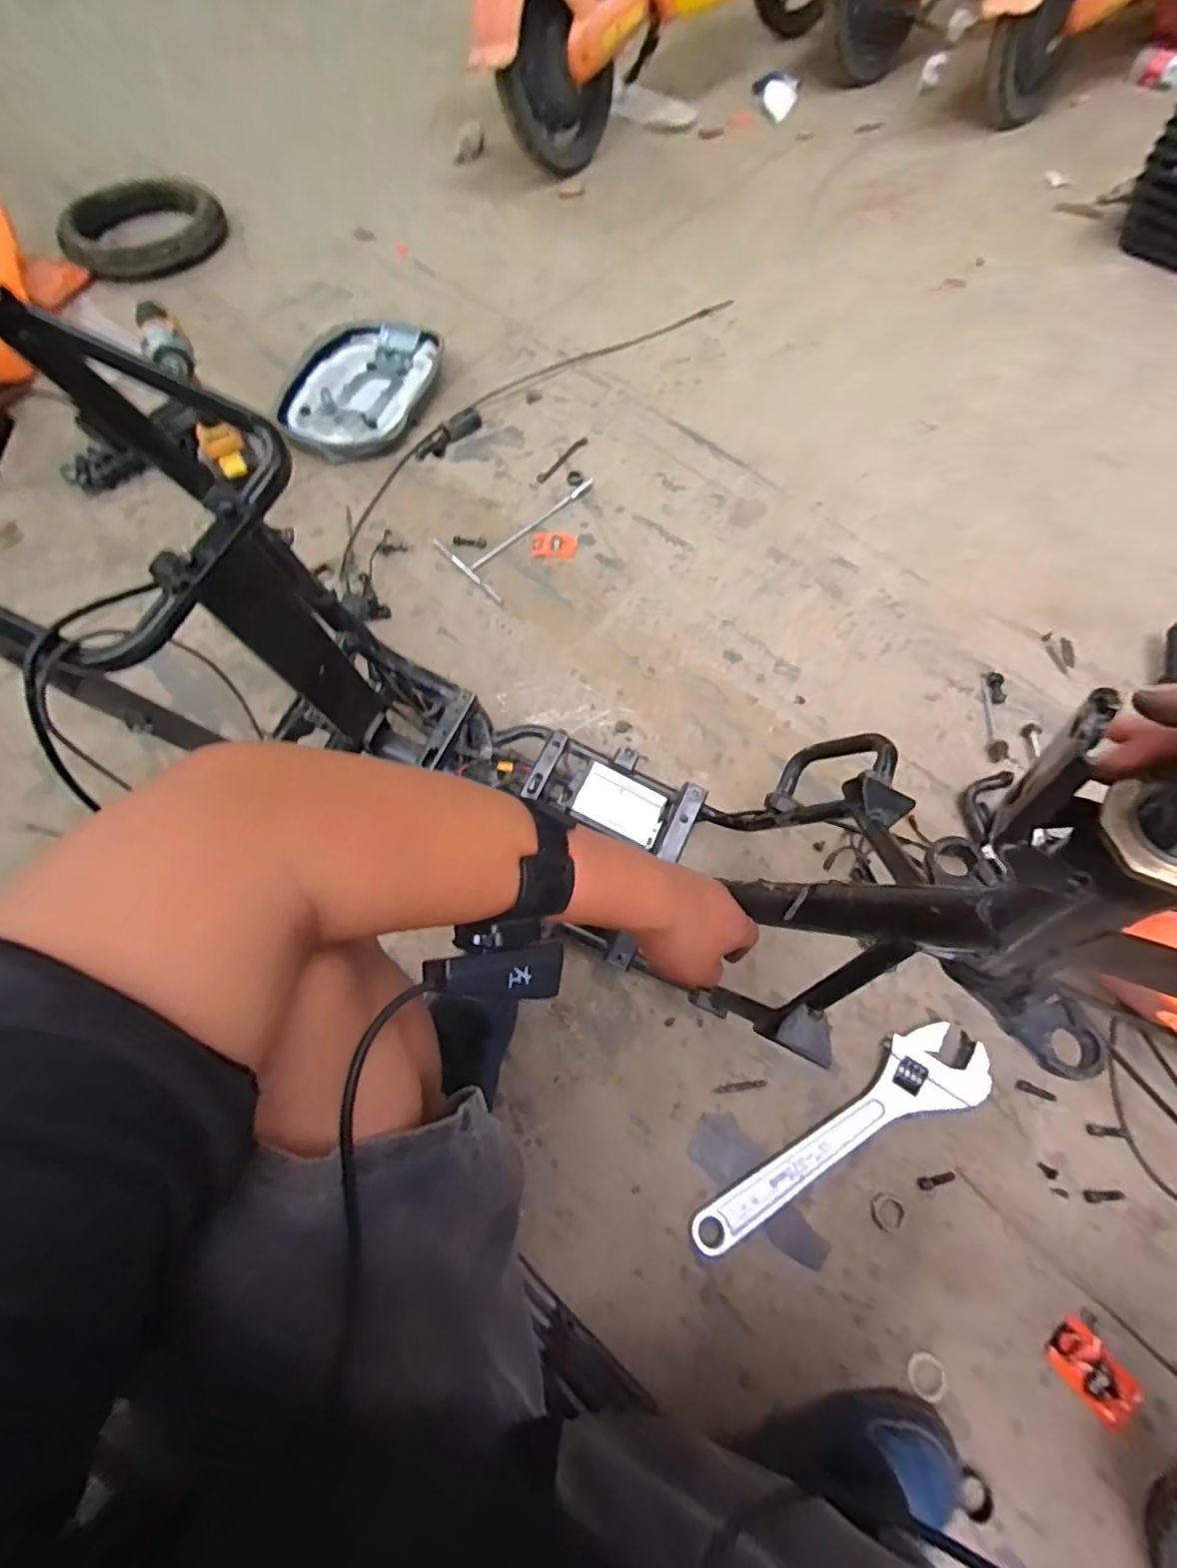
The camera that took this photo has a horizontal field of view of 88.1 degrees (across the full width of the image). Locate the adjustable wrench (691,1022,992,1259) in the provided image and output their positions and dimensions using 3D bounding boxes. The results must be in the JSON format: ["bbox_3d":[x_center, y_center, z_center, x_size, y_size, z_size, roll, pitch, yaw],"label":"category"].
[{"bbox_3d":[0.256,0.355,0.626,0.348,0.032,0.080,-24,67,-10],"label":"adjustable wrench"}]

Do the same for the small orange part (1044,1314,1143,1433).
[{"bbox_3d":[0.458,0.535,0.552,0.049,0.007,0.072,-38,70,-15],"label":"small orange part"}]

